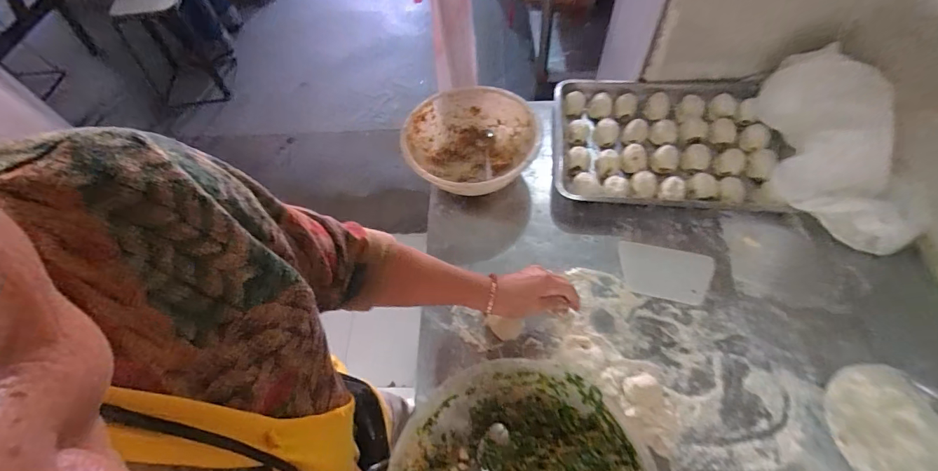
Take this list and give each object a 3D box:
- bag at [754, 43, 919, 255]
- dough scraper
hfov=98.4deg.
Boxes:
[{"bbox_3d":[0.615,-0.162,0.687,0.155,0.137,0.377,0,70,3],"label":"bag"},{"bbox_3d":[0.327,0.062,0.681,0.144,0.004,0.096,12,62,16],"label":"dough scraper"}]

